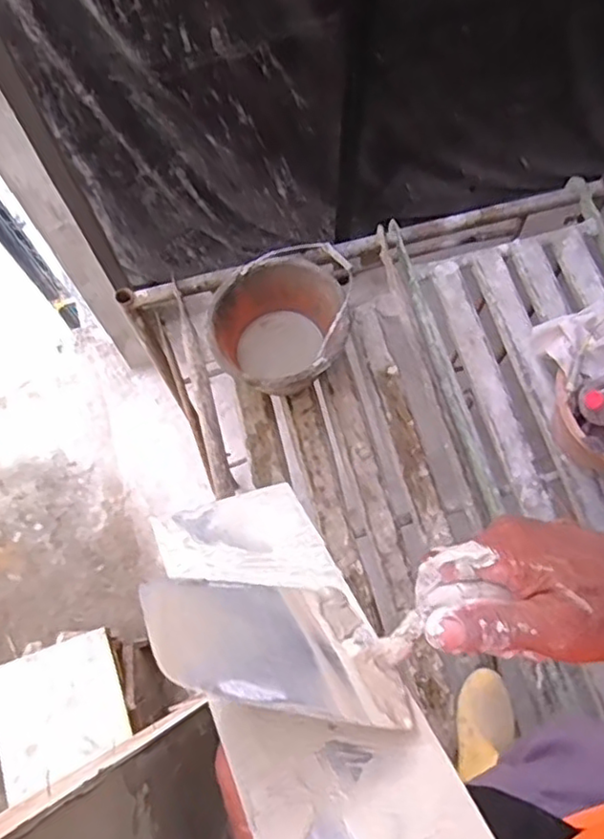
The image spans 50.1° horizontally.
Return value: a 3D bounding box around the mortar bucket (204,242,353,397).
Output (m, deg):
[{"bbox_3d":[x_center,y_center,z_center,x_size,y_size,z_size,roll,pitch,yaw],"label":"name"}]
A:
[{"bbox_3d":[-0.045,-0.172,1.380,0.267,0.225,0.282,8,72,4],"label":"mortar bucket"}]

